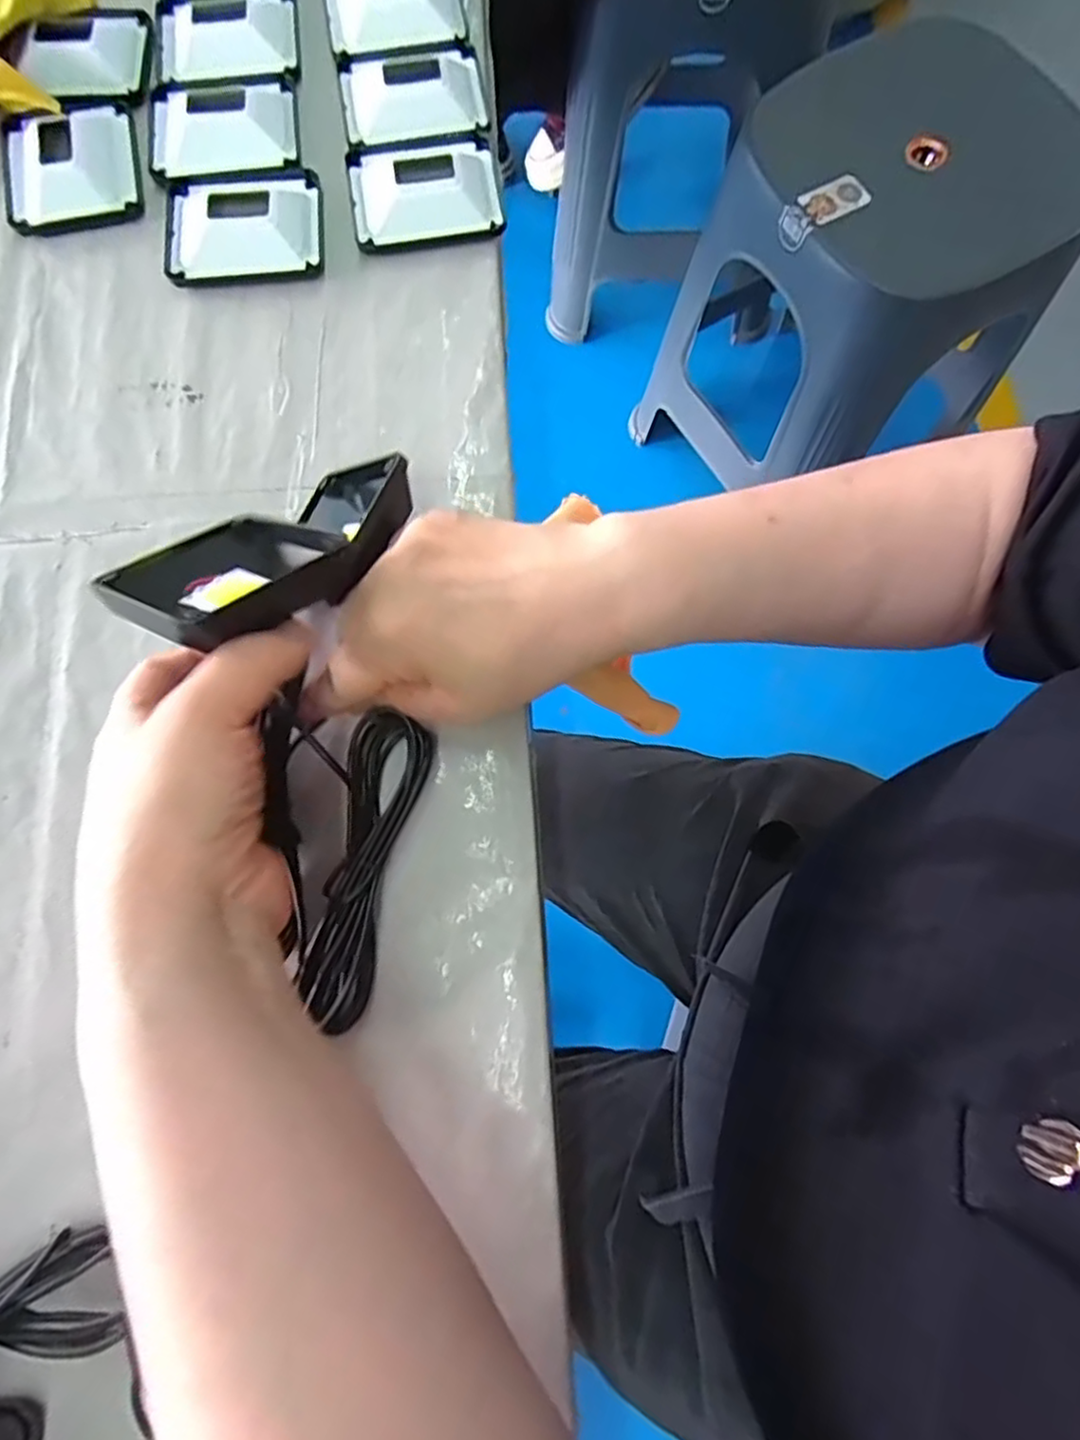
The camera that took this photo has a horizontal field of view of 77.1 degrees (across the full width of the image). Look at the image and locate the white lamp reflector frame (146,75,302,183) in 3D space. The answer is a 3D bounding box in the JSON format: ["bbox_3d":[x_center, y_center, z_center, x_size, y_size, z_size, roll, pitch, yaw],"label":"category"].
[{"bbox_3d":[-0.172,-0.321,0.361,0.078,0.013,0.071,-8,77,-1],"label":"white lamp reflector frame"}]

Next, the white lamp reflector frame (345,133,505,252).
[{"bbox_3d":[-0.062,-0.283,0.354,0.078,0.015,0.067,-9,77,-2],"label":"white lamp reflector frame"}]

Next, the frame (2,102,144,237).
[{"bbox_3d":[-0.246,-0.295,0.353,0.063,0.021,0.076,-9,77,-2],"label":"frame"}]

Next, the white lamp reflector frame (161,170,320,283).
[{"bbox_3d":[-0.155,-0.261,0.351,0.079,0.014,0.068,-7,77,-1],"label":"white lamp reflector frame"}]

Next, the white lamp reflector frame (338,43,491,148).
[{"bbox_3d":[-0.070,-0.346,0.370,0.077,0.011,0.066,-9,77,-2],"label":"white lamp reflector frame"}]

